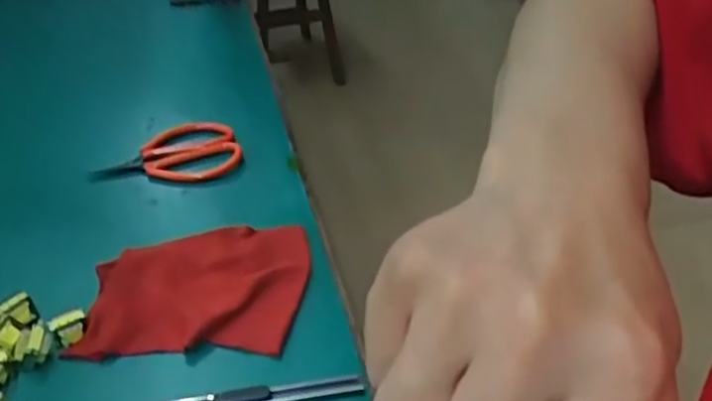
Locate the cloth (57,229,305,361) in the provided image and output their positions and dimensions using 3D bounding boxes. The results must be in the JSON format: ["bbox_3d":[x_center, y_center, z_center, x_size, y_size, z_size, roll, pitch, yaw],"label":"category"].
[{"bbox_3d":[-0.097,0.051,0.415,0.126,0.014,0.106,0,40,1],"label":"cloth"}]

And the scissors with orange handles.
[{"bbox_3d":[-0.153,-0.038,0.530,0.115,0.010,0.068,-8,40,-12],"label":"scissors with orange handles"}]

